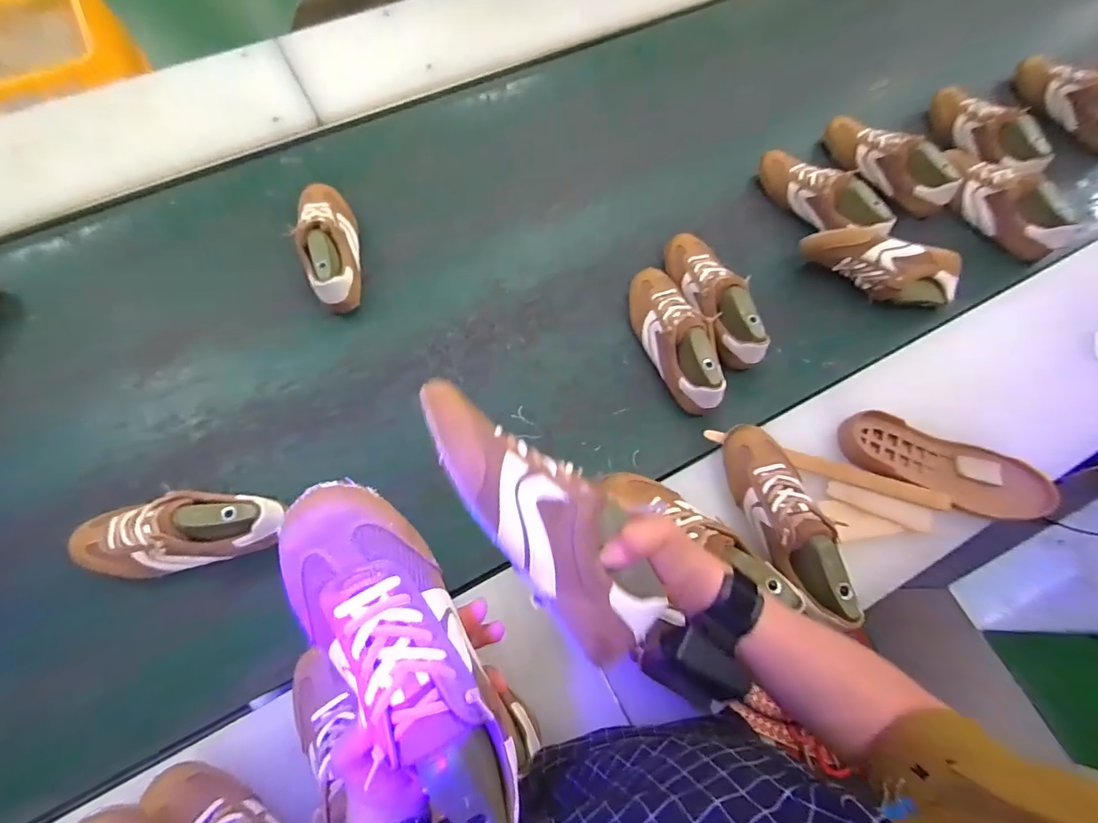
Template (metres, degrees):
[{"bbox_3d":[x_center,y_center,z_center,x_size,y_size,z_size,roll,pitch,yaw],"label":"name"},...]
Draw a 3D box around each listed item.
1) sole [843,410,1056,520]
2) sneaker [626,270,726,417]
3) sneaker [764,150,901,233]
[{"bbox_3d":[0.518,0.076,0.658,0.273,0.049,0.089,19,63,11],"label":"sole"},{"bbox_3d":[0.195,-0.122,0.752,0.091,0.089,0.252,-20,63,-10],"label":"sneaker"},{"bbox_3d":[0.466,-0.378,0.855,0.084,0.081,0.249,-33,66,-16],"label":"sneaker"}]

